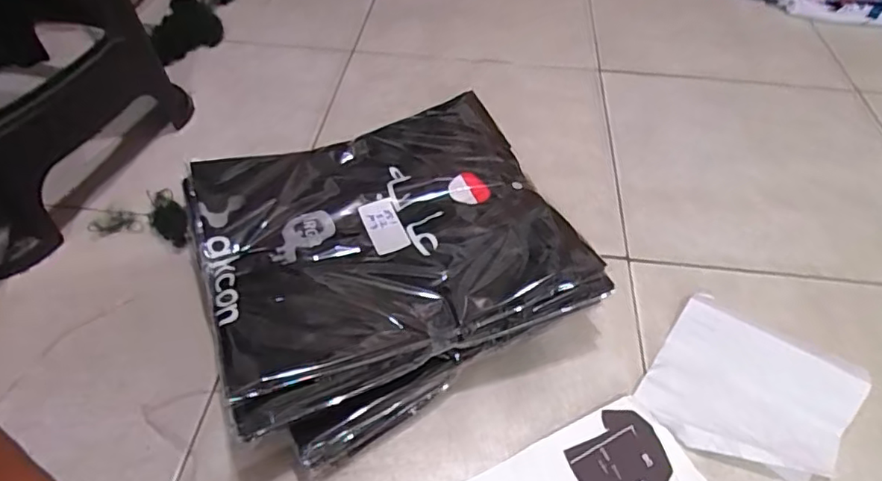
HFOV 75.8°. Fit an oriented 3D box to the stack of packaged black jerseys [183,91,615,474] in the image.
[{"bbox_3d":[-0.057,0.018,0.569,0.327,0.100,0.307,-21,52,-18],"label":"stack of packaged black jerseys"}]

